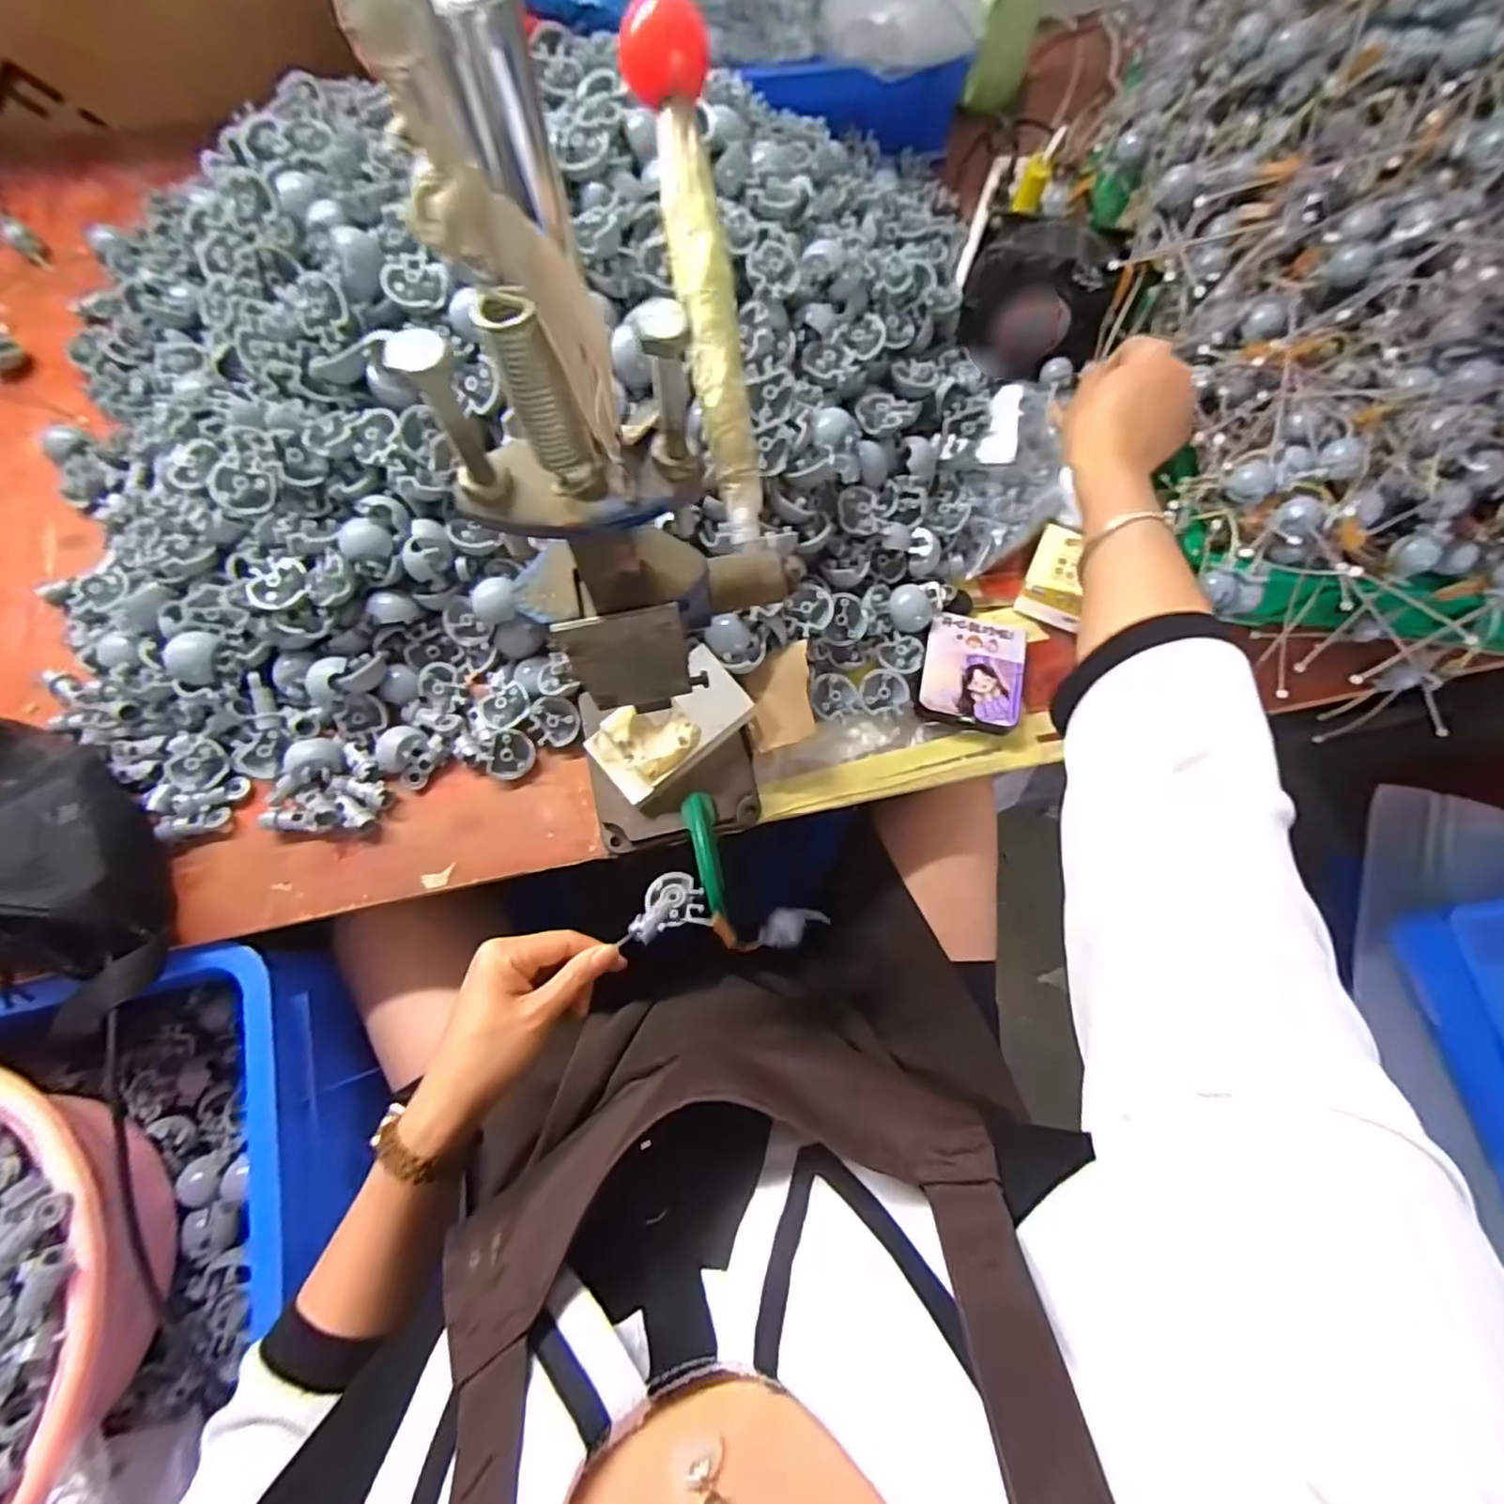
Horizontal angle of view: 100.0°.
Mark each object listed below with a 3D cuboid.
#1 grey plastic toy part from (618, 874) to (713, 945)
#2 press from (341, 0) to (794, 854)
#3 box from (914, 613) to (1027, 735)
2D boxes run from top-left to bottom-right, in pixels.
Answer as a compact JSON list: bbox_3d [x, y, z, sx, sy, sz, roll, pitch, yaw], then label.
[{"bbox_3d":[-0.061,0.104,0.430,0.057,0.010,0.045,-10,49,-16],"label":"grey plastic toy part"},{"bbox_3d":[-0.038,-0.125,0.306,0.111,0.372,0.290,6,74,1],"label":"press"},{"bbox_3d":[0.169,-0.060,0.490,0.075,0.024,0.086,13,74,3],"label":"box"}]

